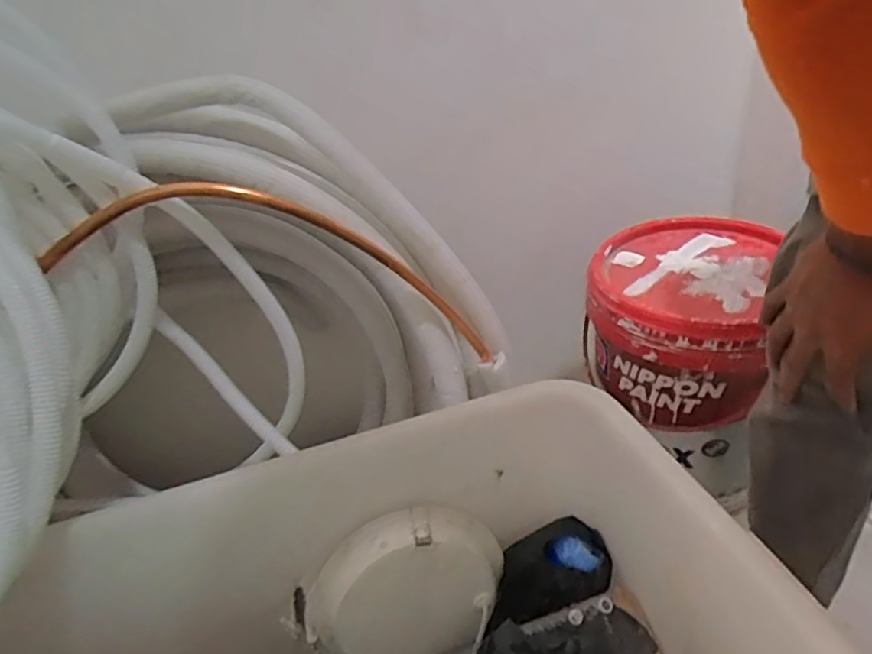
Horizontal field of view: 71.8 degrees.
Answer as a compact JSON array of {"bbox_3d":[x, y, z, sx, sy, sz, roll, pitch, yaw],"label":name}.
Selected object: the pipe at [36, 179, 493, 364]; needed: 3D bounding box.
[{"bbox_3d":[-0.121,-0.058,0.600,0.443,0.112,0.070,16,26,-23],"label":"pipe"}]

